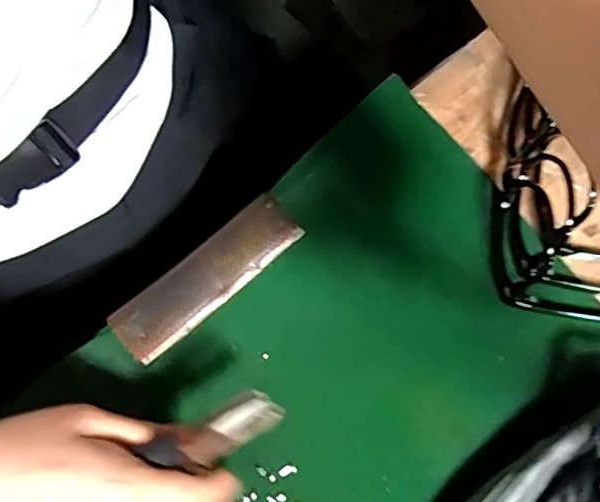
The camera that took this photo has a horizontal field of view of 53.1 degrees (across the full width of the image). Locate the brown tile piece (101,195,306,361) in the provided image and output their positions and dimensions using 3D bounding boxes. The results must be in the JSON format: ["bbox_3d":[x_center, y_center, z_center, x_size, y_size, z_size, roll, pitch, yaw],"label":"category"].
[{"bbox_3d":[-0.054,0.015,0.347,0.116,0.008,0.035,-39,81,-7],"label":"brown tile piece"}]

